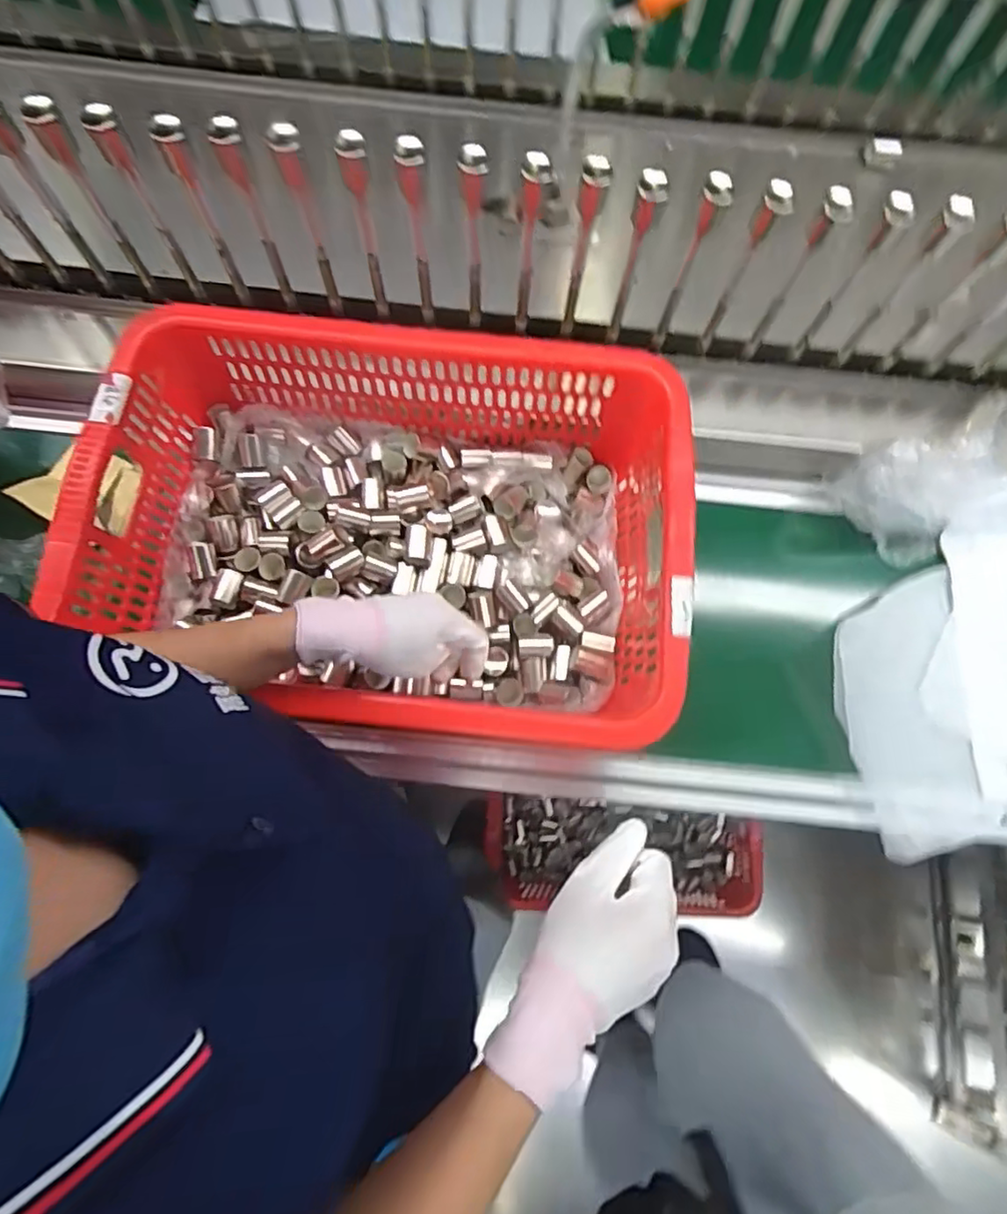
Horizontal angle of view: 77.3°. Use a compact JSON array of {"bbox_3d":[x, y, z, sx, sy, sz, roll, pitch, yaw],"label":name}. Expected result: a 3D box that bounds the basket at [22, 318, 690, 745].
[{"bbox_3d":[-0.102,-0.079,0.603,0.517,0.156,0.341,5,77,0],"label":"basket"}]

